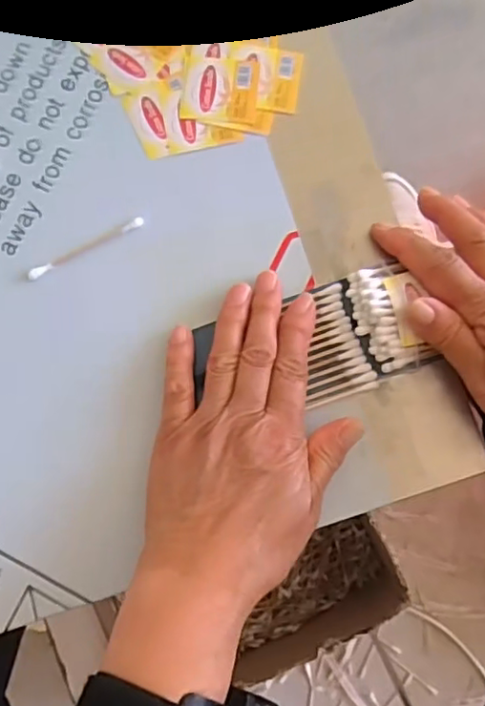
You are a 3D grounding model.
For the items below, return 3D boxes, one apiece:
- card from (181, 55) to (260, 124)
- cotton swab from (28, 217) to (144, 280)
[{"bbox_3d":[-0.013,-0.157,0.361,0.044,0.004,0.039,6,84,1],"label":"card"},{"bbox_3d":[-0.090,-0.061,0.353,0.072,0.004,0.007,-26,84,-2],"label":"cotton swab"}]

